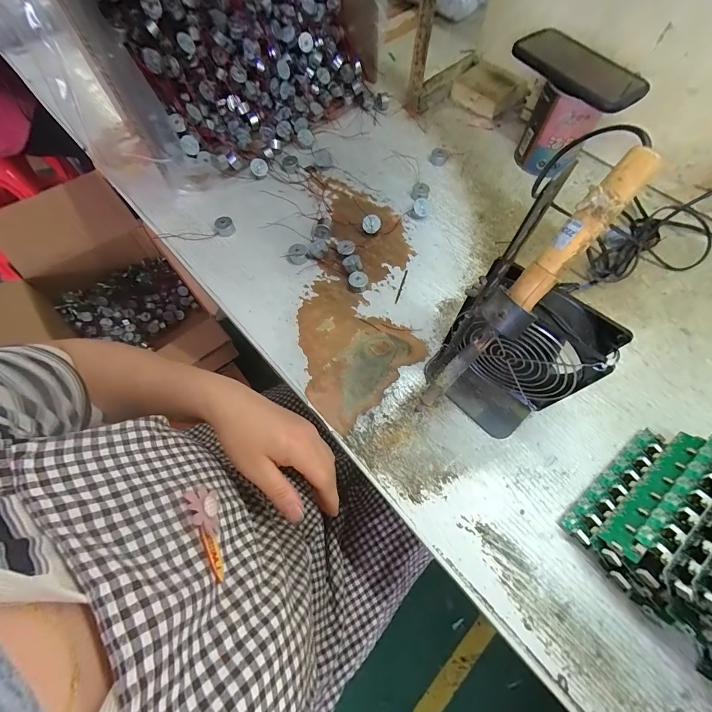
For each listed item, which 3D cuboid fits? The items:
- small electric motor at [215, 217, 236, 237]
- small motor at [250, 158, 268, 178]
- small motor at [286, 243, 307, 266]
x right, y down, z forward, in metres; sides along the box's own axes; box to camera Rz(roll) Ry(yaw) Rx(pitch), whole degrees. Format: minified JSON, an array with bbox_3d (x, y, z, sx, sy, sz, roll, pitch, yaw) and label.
[{"bbox_3d":[-0.176,-0.175,0.446,0.023,0.012,0.023,-26,68,-11],"label":"small electric motor"},{"bbox_3d":[-0.141,-0.274,0.486,0.024,0.008,0.025,-18,100,-14],"label":"small motor"},{"bbox_3d":[-0.075,-0.130,0.426,0.025,0.013,0.027,-4,66,-1],"label":"small motor"}]

